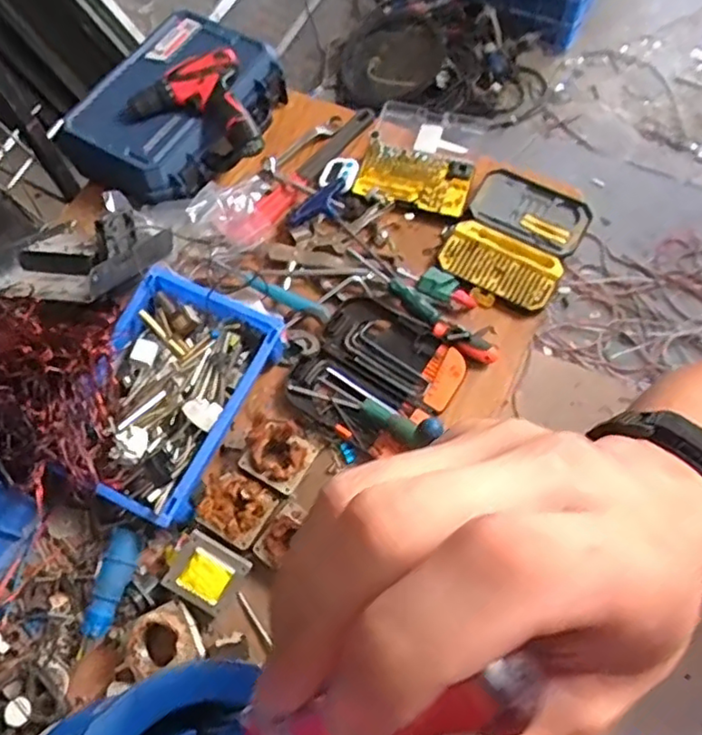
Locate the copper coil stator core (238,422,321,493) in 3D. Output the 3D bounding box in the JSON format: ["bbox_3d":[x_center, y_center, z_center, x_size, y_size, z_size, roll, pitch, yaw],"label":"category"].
[{"bbox_3d":[-0.099,0.118,0.861,0.090,0.053,0.091,28,69,15],"label":"copper coil stator core"}]

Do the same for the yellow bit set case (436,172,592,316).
[{"bbox_3d":[0.263,-0.210,1.011,0.185,0.023,0.246,29,70,16],"label":"yellow bit set case"}]

